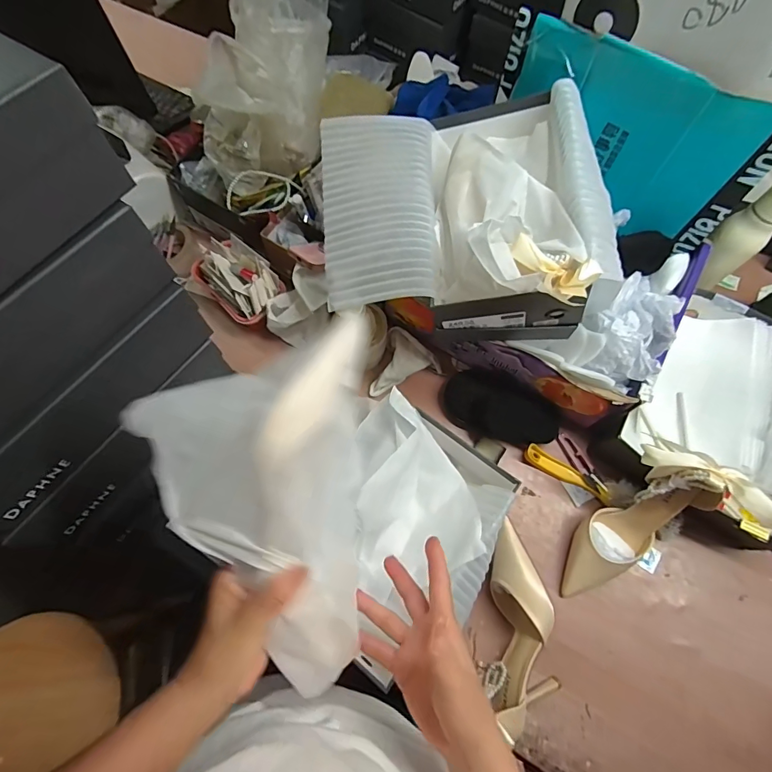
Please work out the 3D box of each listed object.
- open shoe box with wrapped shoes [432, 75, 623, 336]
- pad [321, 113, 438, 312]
[{"bbox_3d":[0.170,-0.230,0.547,0.207,0.141,0.330,3,69,2],"label":"open shoe box with wrapped shoes"},{"bbox_3d":[-0.010,-0.238,0.564,0.146,0.035,0.275,-4,77,13],"label":"pad"}]

